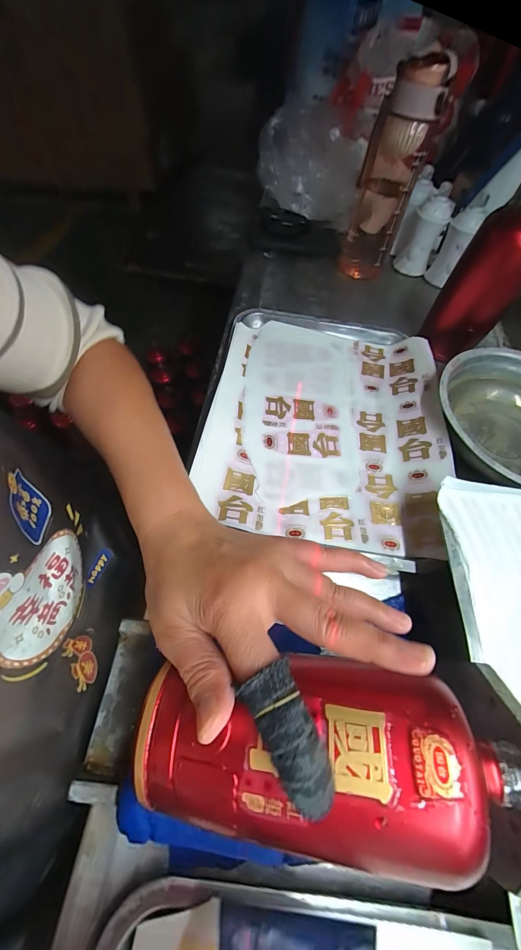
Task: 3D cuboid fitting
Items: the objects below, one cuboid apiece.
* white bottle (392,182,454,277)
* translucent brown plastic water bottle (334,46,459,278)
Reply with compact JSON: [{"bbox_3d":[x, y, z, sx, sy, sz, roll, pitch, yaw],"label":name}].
[{"bbox_3d":[0.281,-0.416,0.551,0.057,0.116,0.058,16,61,5],"label":"white bottle"},{"bbox_3d":[0.187,-0.435,0.482,0.086,0.236,0.095,17,61,6],"label":"translucent brown plastic water bottle"}]

